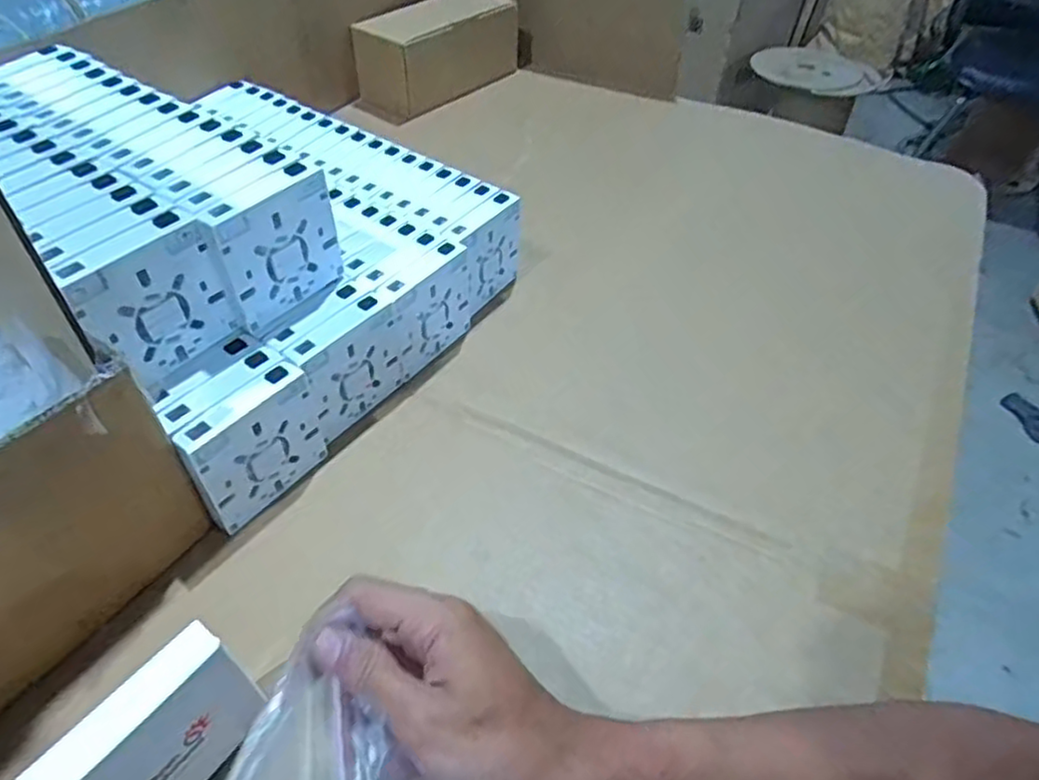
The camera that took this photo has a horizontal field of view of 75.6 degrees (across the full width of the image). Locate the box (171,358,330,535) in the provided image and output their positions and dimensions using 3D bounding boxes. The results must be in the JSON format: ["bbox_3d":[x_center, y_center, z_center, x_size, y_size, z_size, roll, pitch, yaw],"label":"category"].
[{"bbox_3d":[-0.173,0.039,0.444,0.021,0.091,0.090,29,51,23],"label":"box"}]

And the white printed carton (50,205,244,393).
[{"bbox_3d":[-0.221,-0.051,0.405,0.024,0.089,0.082,29,52,22],"label":"white printed carton"}]

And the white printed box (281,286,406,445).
[{"bbox_3d":[-0.126,-0.015,0.494,0.024,0.088,0.085,28,51,22],"label":"white printed box"}]

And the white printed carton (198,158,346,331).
[{"bbox_3d":[-0.161,-0.095,0.450,0.016,0.088,0.085,31,53,23],"label":"white printed carton"}]

